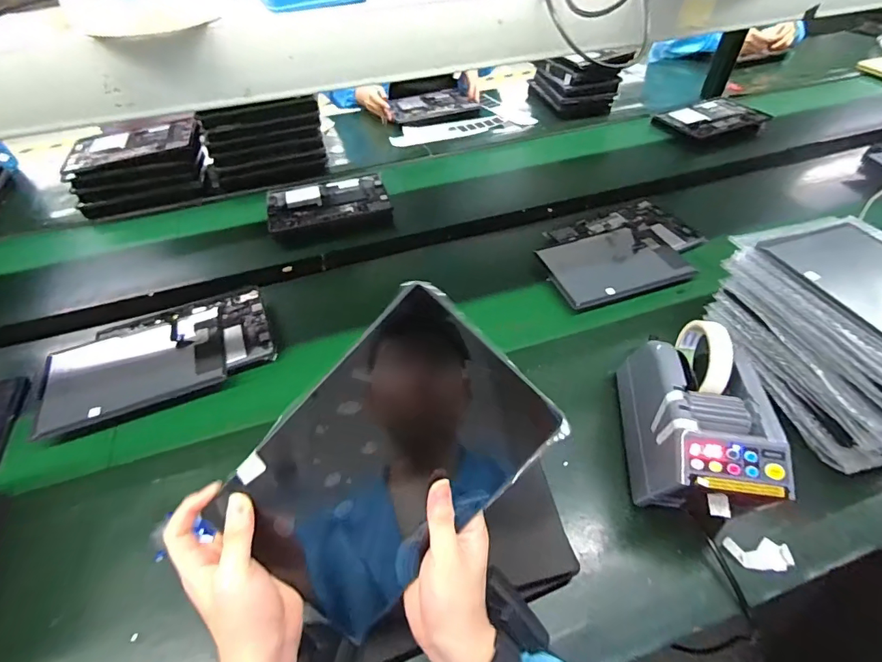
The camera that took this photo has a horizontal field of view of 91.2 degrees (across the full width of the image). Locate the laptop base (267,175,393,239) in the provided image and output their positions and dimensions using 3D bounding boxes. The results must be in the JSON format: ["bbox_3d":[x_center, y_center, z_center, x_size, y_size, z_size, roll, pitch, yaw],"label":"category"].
[{"bbox_3d":[-0.244,-0.277,0.941,0.250,0.025,0.158,-13,49,-10],"label":"laptop base"}]

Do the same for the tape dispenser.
[{"bbox_3d":[0.292,0.105,0.504,0.114,0.166,0.201,4,49,5],"label":"tape dispenser"}]

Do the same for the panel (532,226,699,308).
[{"bbox_3d":[0.308,-0.122,0.774,0.235,0.017,0.165,-12,49,-9],"label":"panel"}]

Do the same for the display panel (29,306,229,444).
[{"bbox_3d":[-0.456,0.054,0.644,0.247,0.015,0.156,-19,54,-13],"label":"display panel"}]

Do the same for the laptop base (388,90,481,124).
[{"bbox_3d":[-0.025,-0.661,1.273,0.251,0.028,0.149,-14,49,-11],"label":"laptop base"}]

